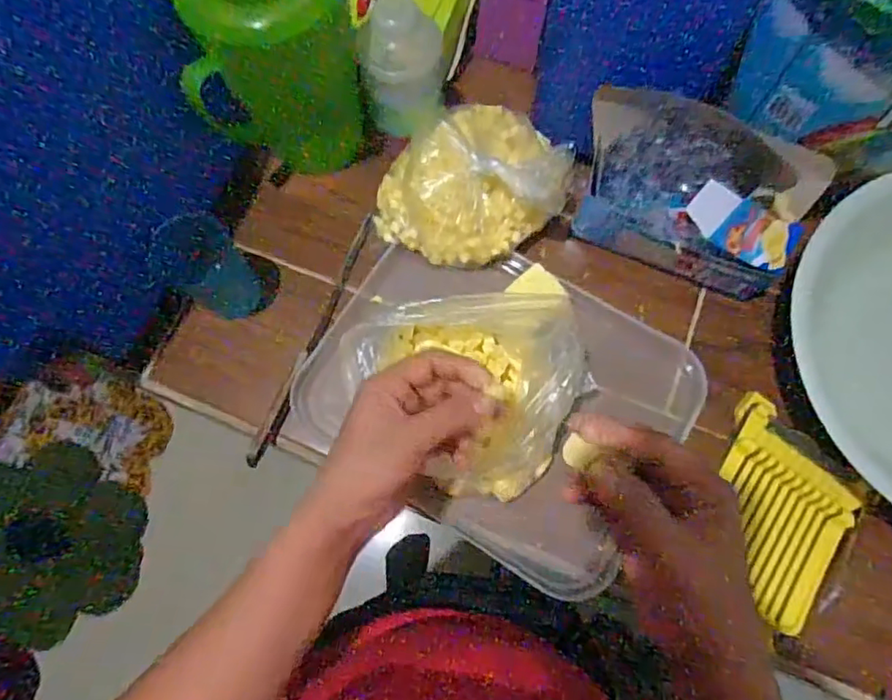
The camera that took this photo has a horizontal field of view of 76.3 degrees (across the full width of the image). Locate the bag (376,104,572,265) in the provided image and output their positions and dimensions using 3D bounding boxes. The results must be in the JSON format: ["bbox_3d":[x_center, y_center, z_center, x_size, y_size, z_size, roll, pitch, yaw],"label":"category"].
[{"bbox_3d":[0.027,-0.154,0.513,0.136,0.078,0.171,43,79,13],"label":"bag"}]

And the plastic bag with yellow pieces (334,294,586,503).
[{"bbox_3d":[0.009,0.033,0.444,0.178,0.075,0.145,4,73,3],"label":"plastic bag with yellow pieces"}]

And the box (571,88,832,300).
[{"bbox_3d":[0.205,-0.125,0.493,0.195,0.121,0.102,20,75,8],"label":"box"}]

